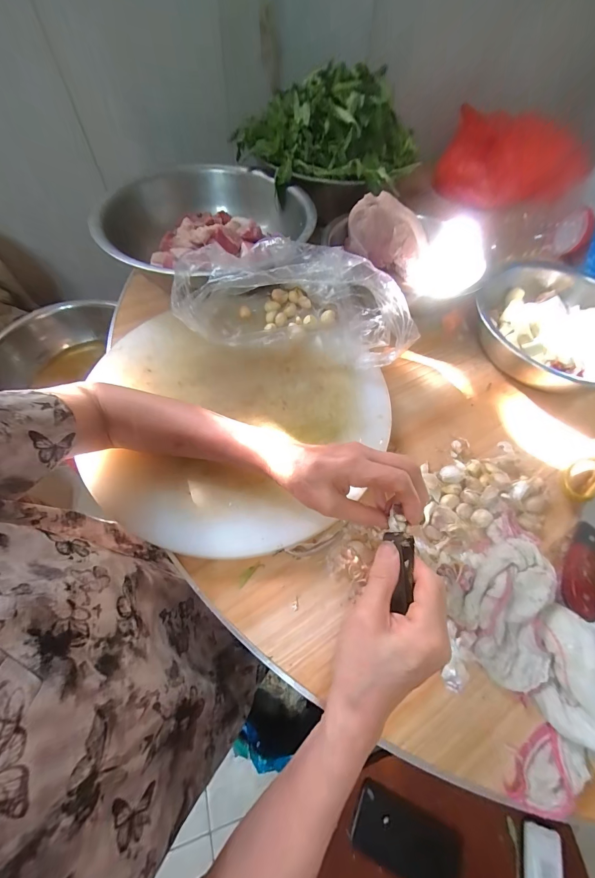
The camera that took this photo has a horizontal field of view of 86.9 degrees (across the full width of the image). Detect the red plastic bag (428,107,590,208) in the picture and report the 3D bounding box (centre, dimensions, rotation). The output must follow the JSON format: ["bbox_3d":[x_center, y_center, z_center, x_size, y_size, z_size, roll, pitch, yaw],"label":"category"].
[{"bbox_3d":[0.501,-0.640,0.737,0.324,0.169,0.044,1,60,-2],"label":"red plastic bag"}]

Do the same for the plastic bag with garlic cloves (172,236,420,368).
[{"bbox_3d":[0.001,-0.195,0.452,0.309,0.111,0.127,10,60,3],"label":"plastic bag with garlic cloves"}]

